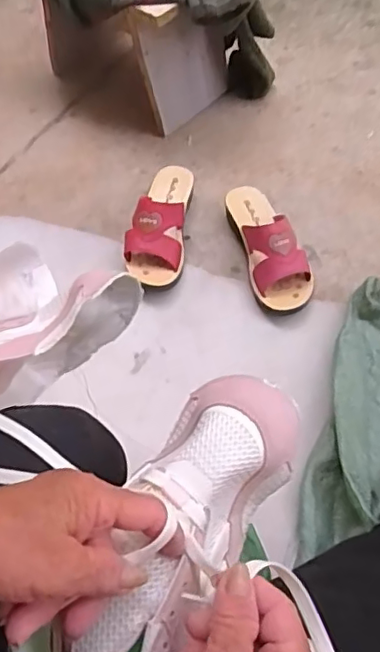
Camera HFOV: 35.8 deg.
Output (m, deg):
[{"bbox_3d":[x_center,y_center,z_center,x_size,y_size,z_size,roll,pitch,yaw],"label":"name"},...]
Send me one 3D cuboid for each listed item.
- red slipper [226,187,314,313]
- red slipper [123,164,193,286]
[{"bbox_3d":[0.113,-0.123,0.850,0.080,0.081,0.221,-14,60,-5],"label":"red slipper"},{"bbox_3d":[-0.046,-0.160,0.884,0.082,0.075,0.218,4,60,6],"label":"red slipper"}]

